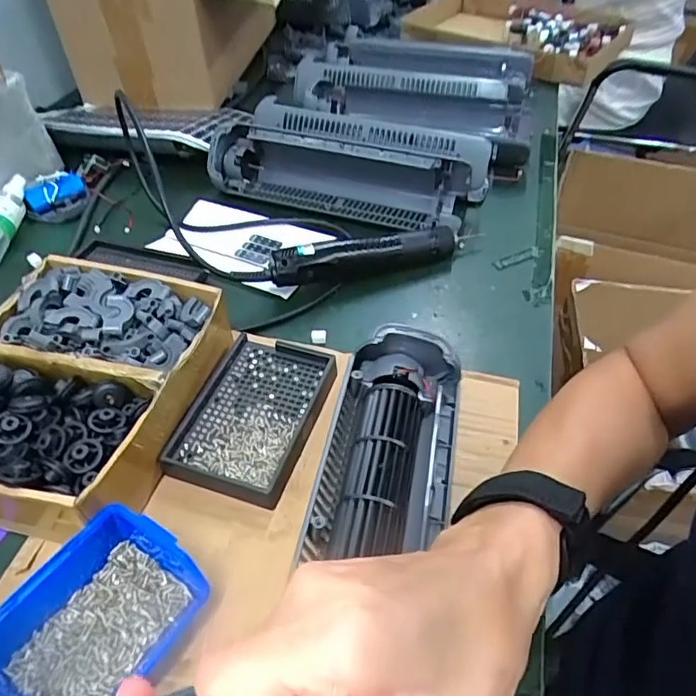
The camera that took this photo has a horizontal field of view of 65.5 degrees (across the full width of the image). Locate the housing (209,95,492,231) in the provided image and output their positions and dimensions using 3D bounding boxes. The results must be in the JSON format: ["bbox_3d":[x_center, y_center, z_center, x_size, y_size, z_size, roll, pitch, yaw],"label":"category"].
[{"bbox_3d":[0.002,-0.226,0.675,0.334,0.079,0.147,10,47,10],"label":"housing"}]

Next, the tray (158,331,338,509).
[{"bbox_3d":[-0.074,0.051,0.435,0.094,0.025,0.139,13,47,14],"label":"tray"}]

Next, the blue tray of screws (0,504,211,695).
[{"bbox_3d":[-0.145,0.159,0.312,0.086,0.047,0.113,25,51,24],"label":"blue tray of screws"}]

